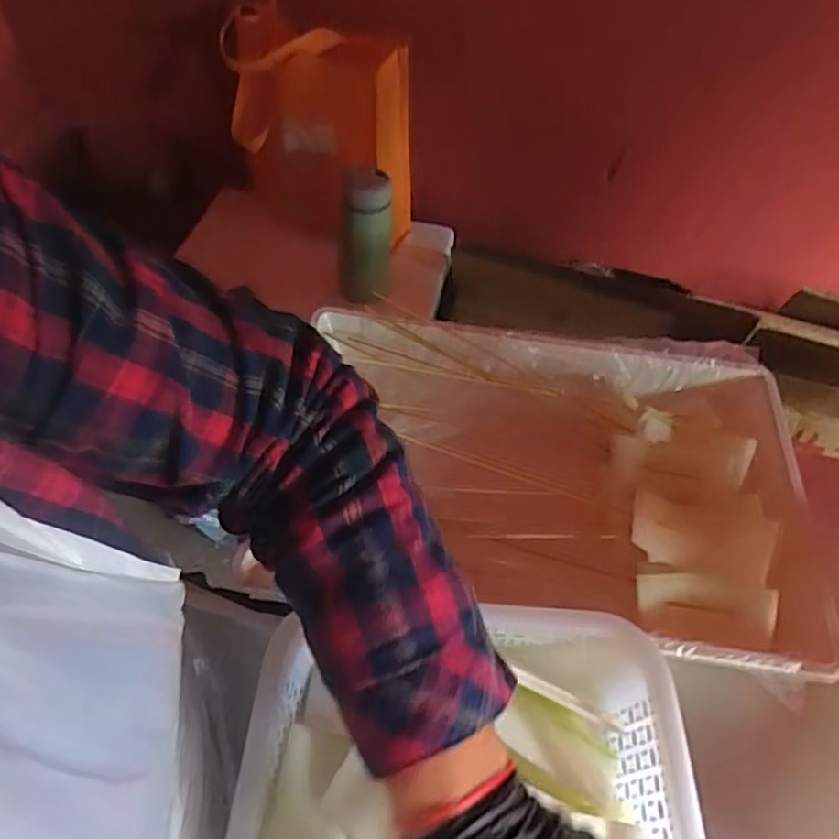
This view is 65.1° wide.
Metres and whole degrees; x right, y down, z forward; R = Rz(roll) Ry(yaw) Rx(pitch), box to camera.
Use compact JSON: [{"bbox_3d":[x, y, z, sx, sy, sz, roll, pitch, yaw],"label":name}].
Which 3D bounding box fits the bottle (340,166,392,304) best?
[{"bbox_3d":[-0.071,-0.227,0.842,0.065,0.186,0.059,0,53,-4],"label":"bottle"}]

